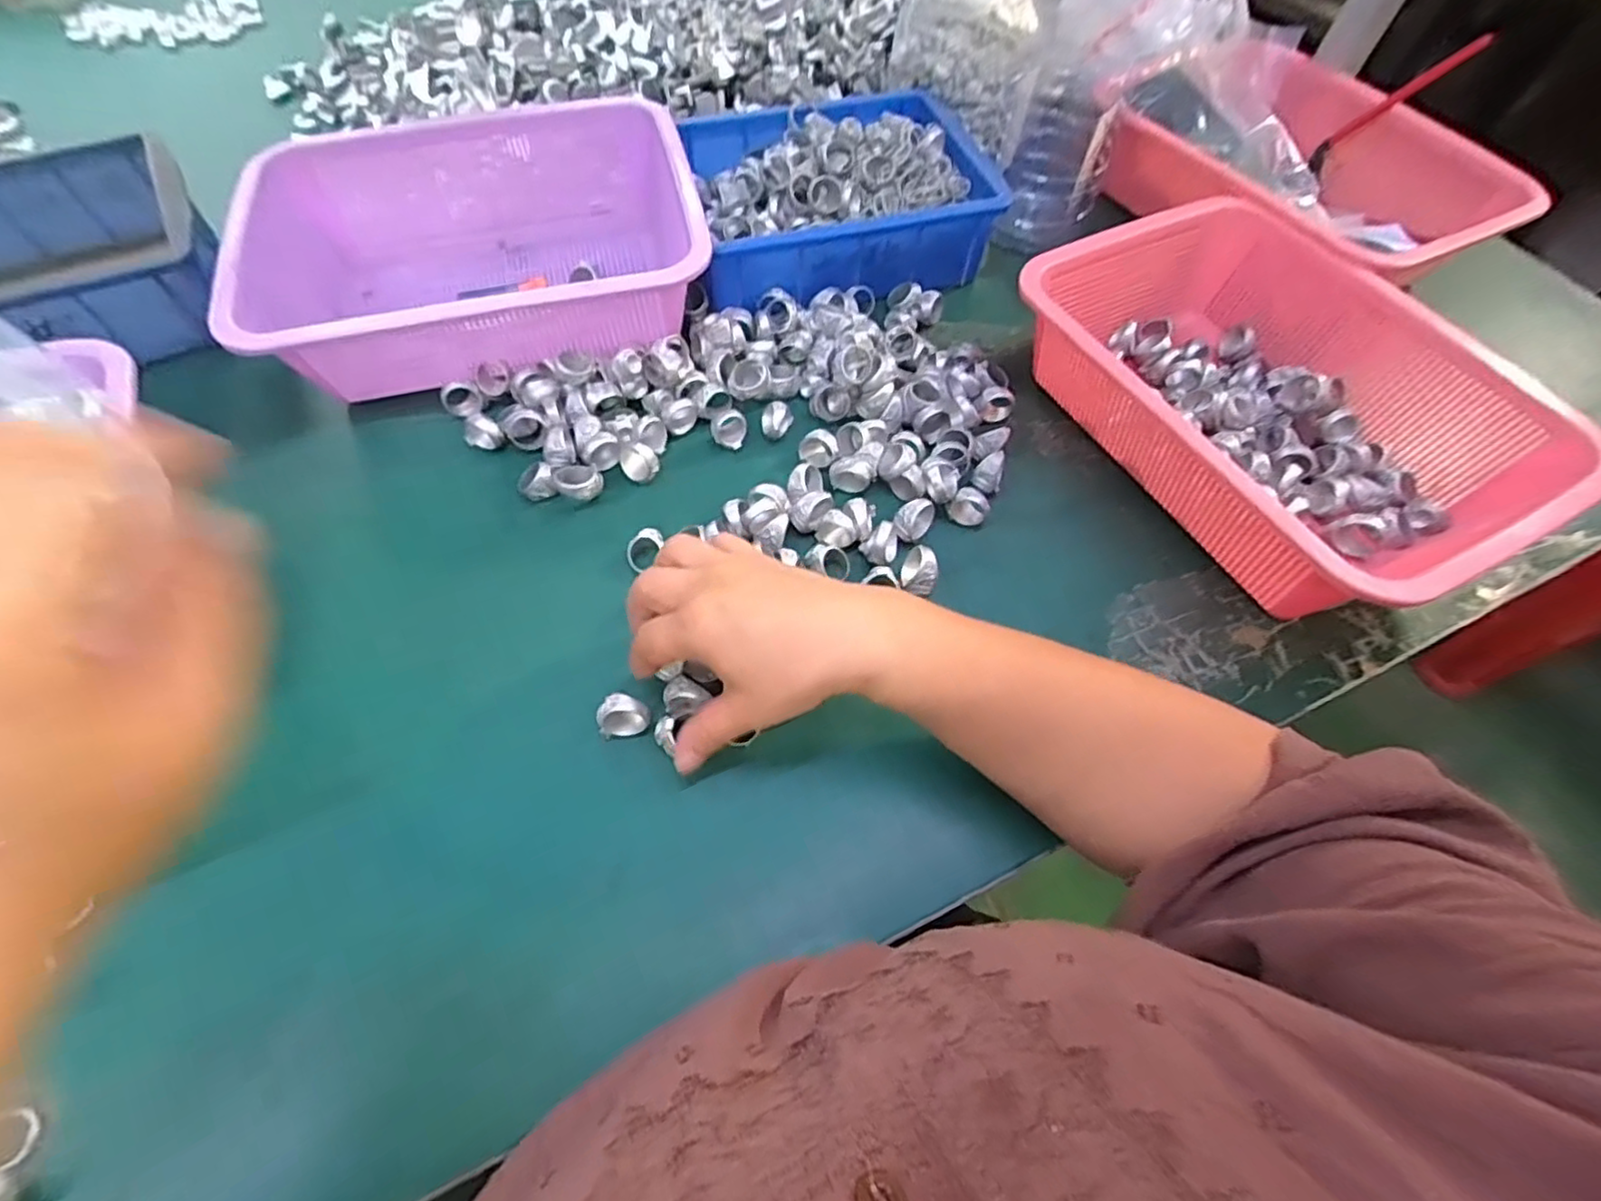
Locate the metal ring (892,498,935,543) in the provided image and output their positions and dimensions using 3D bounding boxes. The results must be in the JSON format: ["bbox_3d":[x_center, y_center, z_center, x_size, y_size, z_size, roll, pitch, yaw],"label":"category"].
[{"bbox_3d":[0.071,-0.051,0.428,0.019,0.018,0.027,37,65,17],"label":"metal ring"}]

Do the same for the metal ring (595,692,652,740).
[{"bbox_3d":[-0.092,0.060,0.351,0.026,0.019,0.017,-5,61,-6],"label":"metal ring"}]

